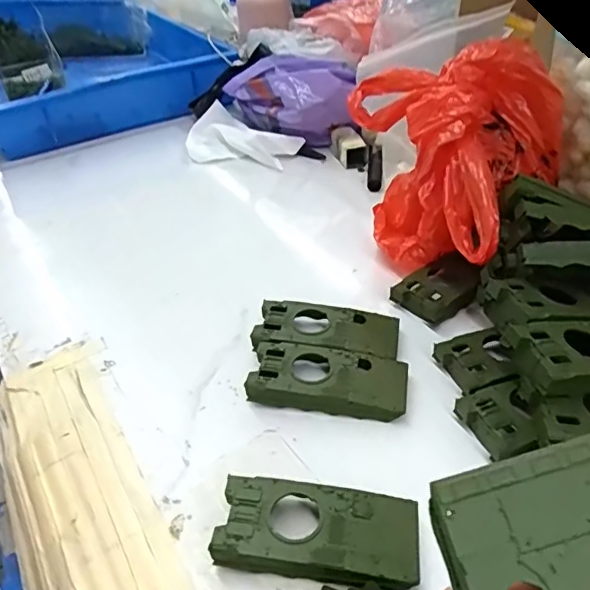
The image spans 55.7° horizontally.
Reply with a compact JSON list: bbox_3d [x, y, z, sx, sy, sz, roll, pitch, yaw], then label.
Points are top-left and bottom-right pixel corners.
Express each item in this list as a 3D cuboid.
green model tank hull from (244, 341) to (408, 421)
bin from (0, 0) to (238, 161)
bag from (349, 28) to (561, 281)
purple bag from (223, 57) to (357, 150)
[{"bbox_3d":[0.023,0.055,0.377,0.102,0.014,0.049,6,40,12],"label":"green model tank hull"},{"bbox_3d":[-0.347,-0.386,0.889,0.331,0.112,0.477,-24,44,-18],"label":"bin"},{"bbox_3d":[0.111,-0.108,0.449,0.158,0.149,0.134,24,47,30],"label":"bag"},{"bbox_3d":[-0.002,-0.243,0.691,0.082,0.091,0.168,-32,46,-32],"label":"purple bag"}]

